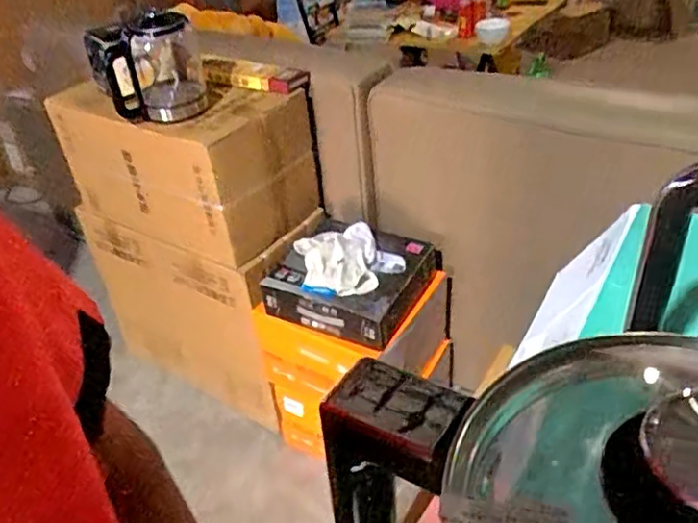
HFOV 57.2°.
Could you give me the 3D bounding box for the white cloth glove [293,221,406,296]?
[{"bbox_3d":[0.000,-0.004,1.329,0.211,0.054,0.178,-13,36,-9],"label":"white cloth glove"}]

